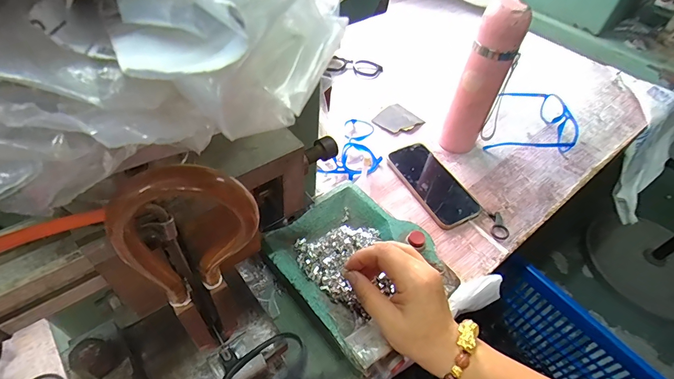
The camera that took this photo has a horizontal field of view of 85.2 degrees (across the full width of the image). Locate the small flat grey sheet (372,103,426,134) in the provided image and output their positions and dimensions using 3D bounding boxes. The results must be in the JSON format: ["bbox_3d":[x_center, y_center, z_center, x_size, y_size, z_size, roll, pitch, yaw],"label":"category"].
[{"bbox_3d":[0.113,-0.130,0.682,0.078,0.014,0.062,-33,61,-28],"label":"small flat grey sheet"}]

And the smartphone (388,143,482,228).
[{"bbox_3d":[0.153,-0.011,0.584,0.085,0.011,0.159,-21,56,-21],"label":"smartphone"}]

